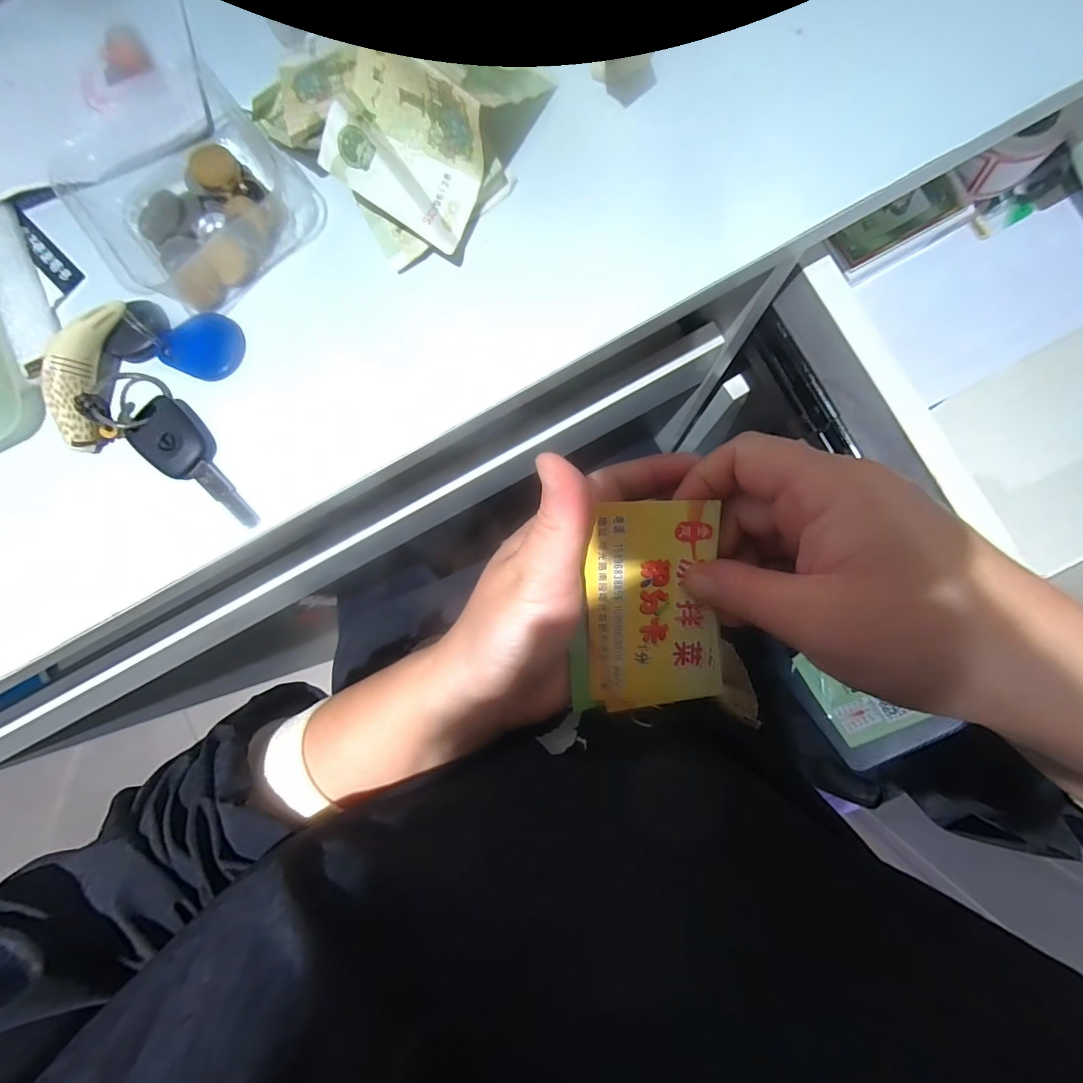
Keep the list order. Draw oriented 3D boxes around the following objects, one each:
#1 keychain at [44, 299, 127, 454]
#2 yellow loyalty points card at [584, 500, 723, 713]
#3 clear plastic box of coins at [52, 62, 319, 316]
[{"bbox_3d":[-0.208,-0.077,0.212,0.014,0.021,0.068,13,88,6],"label":"keychain"},{"bbox_3d":[0.048,0.030,0.205,0.057,0.004,0.092,-7,104,1],"label":"yellow loyalty points card"},{"bbox_3d":[-0.159,-0.157,0.213,0.084,0.021,0.093,44,91,6],"label":"clear plastic box of coins"}]

